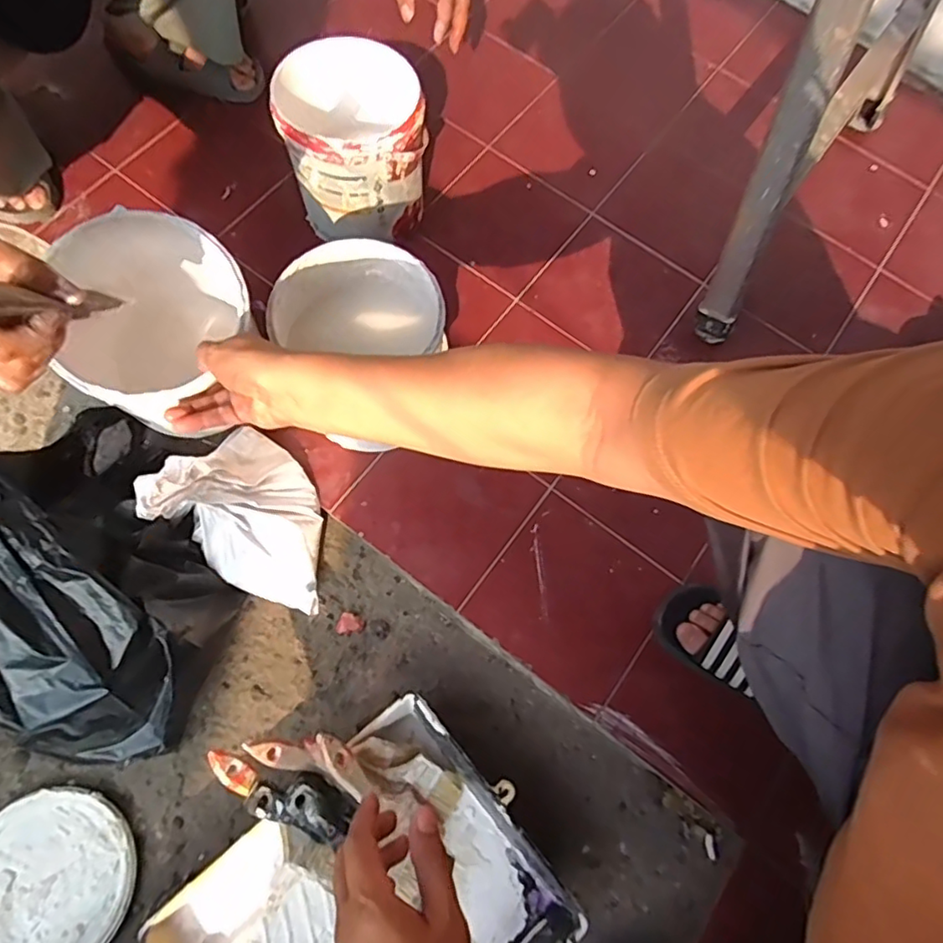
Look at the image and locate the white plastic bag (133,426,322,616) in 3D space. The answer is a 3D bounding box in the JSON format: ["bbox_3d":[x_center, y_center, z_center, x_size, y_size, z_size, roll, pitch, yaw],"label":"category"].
[{"bbox_3d":[-0.244,0.051,0.679,0.186,0.185,0.163,32,74,8],"label":"white plastic bag"}]

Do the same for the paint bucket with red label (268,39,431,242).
[{"bbox_3d":[-0.150,-0.427,0.782,0.173,0.186,0.161,1,72,-2],"label":"paint bucket with red label"}]

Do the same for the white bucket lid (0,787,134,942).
[{"bbox_3d":[-0.459,0.445,0.630,0.177,0.020,0.175,1,72,-2],"label":"white bucket lid"}]

